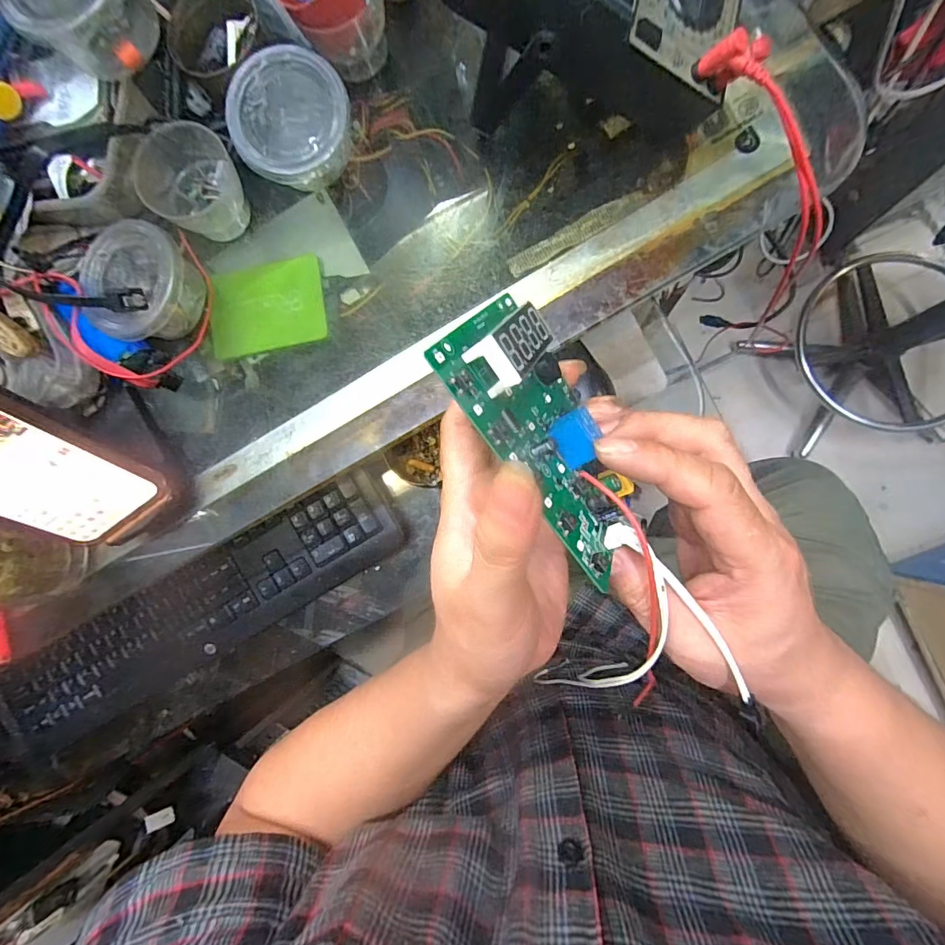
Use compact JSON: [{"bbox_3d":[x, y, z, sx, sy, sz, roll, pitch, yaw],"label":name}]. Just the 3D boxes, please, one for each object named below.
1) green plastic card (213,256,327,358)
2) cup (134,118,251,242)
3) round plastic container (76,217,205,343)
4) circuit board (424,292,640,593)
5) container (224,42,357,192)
[{"bbox_3d":[-0.164,-0.132,0.371,0.095,0.008,0.069,-10,86,8],"label":"green plastic card"},{"bbox_3d":[-0.191,-0.200,0.324,0.050,0.047,0.058,17,90,9],"label":"cup"},{"bbox_3d":[-0.230,-0.130,0.326,0.070,0.052,0.074,0,88,9],"label":"round plastic container"},{"bbox_3d":[0.038,-0.022,0.194,0.017,0.087,0.108,-29,107,37],"label":"circuit board"},{"bbox_3d":[-0.121,-0.237,0.316,0.079,0.043,0.075,0,101,0],"label":"container"}]

